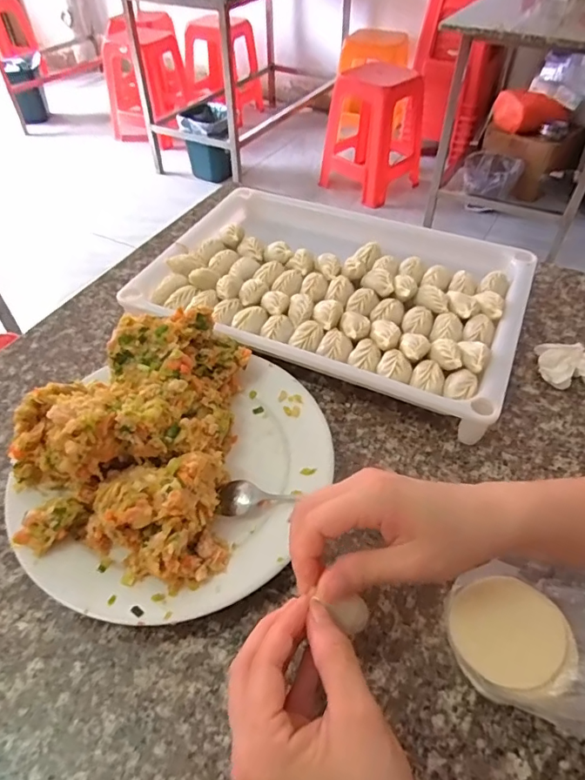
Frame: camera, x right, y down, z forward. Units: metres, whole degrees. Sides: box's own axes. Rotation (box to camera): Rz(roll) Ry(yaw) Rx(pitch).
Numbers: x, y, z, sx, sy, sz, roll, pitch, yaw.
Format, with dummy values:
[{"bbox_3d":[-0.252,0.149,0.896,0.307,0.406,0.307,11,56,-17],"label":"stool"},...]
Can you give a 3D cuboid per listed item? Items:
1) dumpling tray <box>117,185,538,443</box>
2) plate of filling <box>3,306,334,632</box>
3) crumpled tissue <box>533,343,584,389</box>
[{"bbox_3d":[0.046,-0.111,0.534,0.379,0.048,0.265,19,51,17],"label":"dumpling tray"},{"bbox_3d":[-0.088,0.045,0.379,0.216,0.088,0.242,20,52,17],"label":"plate of filling"},{"bbox_3d":[0.271,-0.018,0.468,0.079,0.026,0.044,22,52,19],"label":"crumpled tissue"}]

